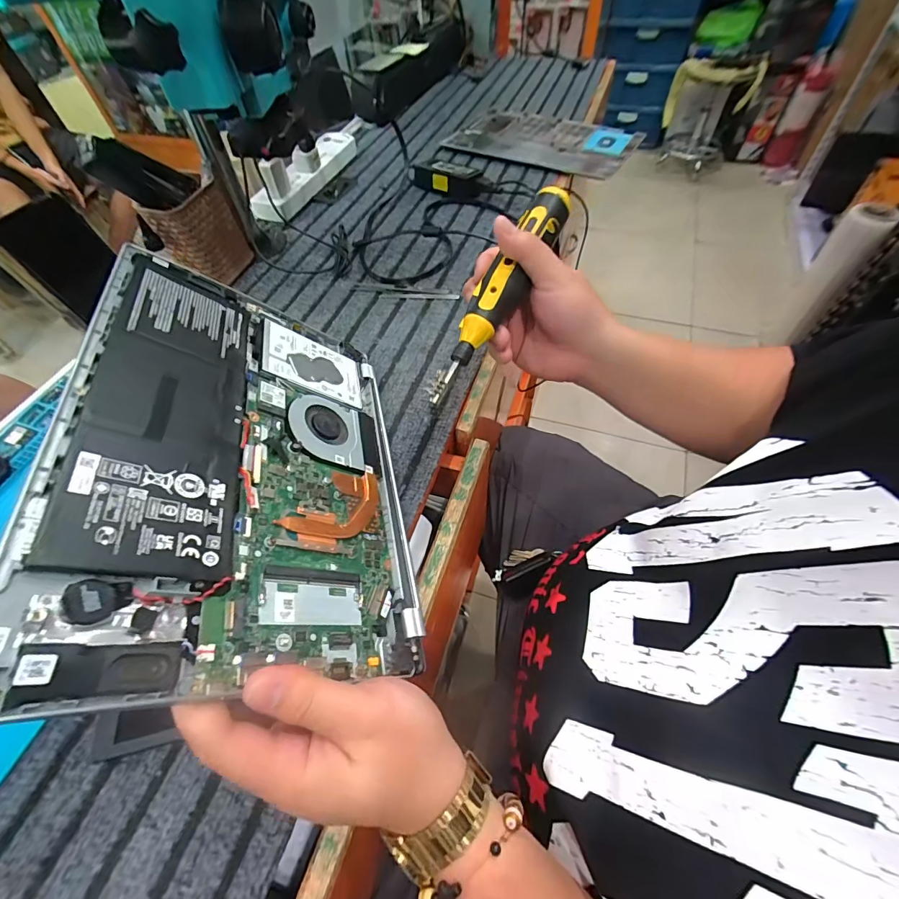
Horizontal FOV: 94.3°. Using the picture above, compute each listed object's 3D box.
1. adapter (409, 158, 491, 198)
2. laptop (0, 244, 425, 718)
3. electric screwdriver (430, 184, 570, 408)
[{"bbox_3d":[-0.006,-0.424,0.652,0.138,0.038,0.035,22,60,14],"label":"adapter"},{"bbox_3d":[-0.134,-0.004,0.308,0.226,0.015,0.325,21,42,-40],"label":"laptop"},{"bbox_3d":[0.043,-0.129,0.327,0.031,0.032,0.231,25,73,16],"label":"electric screwdriver"}]

